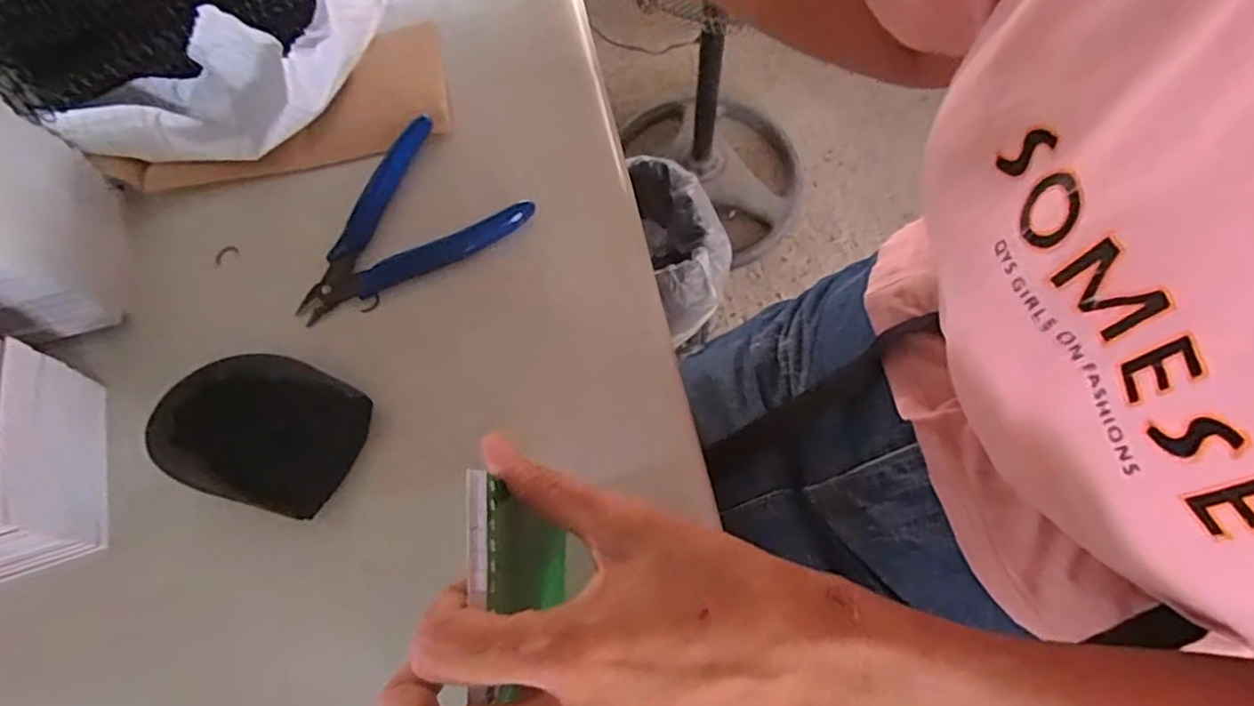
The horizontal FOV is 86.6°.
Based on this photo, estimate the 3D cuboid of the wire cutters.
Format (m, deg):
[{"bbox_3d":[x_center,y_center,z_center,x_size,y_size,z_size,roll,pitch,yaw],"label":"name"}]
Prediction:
[{"bbox_3d":[-0.121,-0.074,0.347,0.121,0.011,0.084,-28,70,-9],"label":"wire cutters"}]

